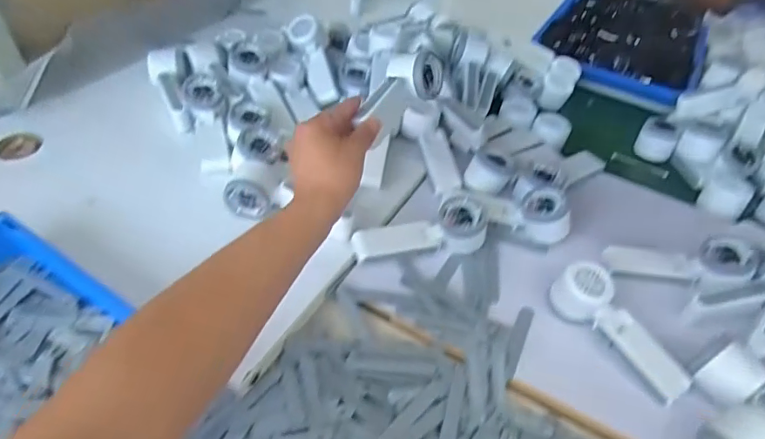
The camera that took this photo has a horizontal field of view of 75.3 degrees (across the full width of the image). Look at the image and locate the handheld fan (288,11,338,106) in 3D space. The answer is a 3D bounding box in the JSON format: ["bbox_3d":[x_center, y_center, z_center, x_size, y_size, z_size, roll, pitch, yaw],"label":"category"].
[{"bbox_3d":[-0.106,-0.259,0.802,0.053,0.038,0.159,-14,78,-16],"label":"handheld fan"}]

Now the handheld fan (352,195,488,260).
[{"bbox_3d":[0.048,0.015,0.617,0.169,0.050,0.057,-6,50,-8],"label":"handheld fan"}]

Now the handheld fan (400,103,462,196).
[{"bbox_3d":[0.075,-0.106,0.726,0.056,0.042,0.149,-13,68,-15],"label":"handheld fan"}]

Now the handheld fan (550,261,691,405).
[{"bbox_3d":[0.260,0.122,0.542,0.055,0.053,0.164,-26,55,-23],"label":"handheld fan"}]

